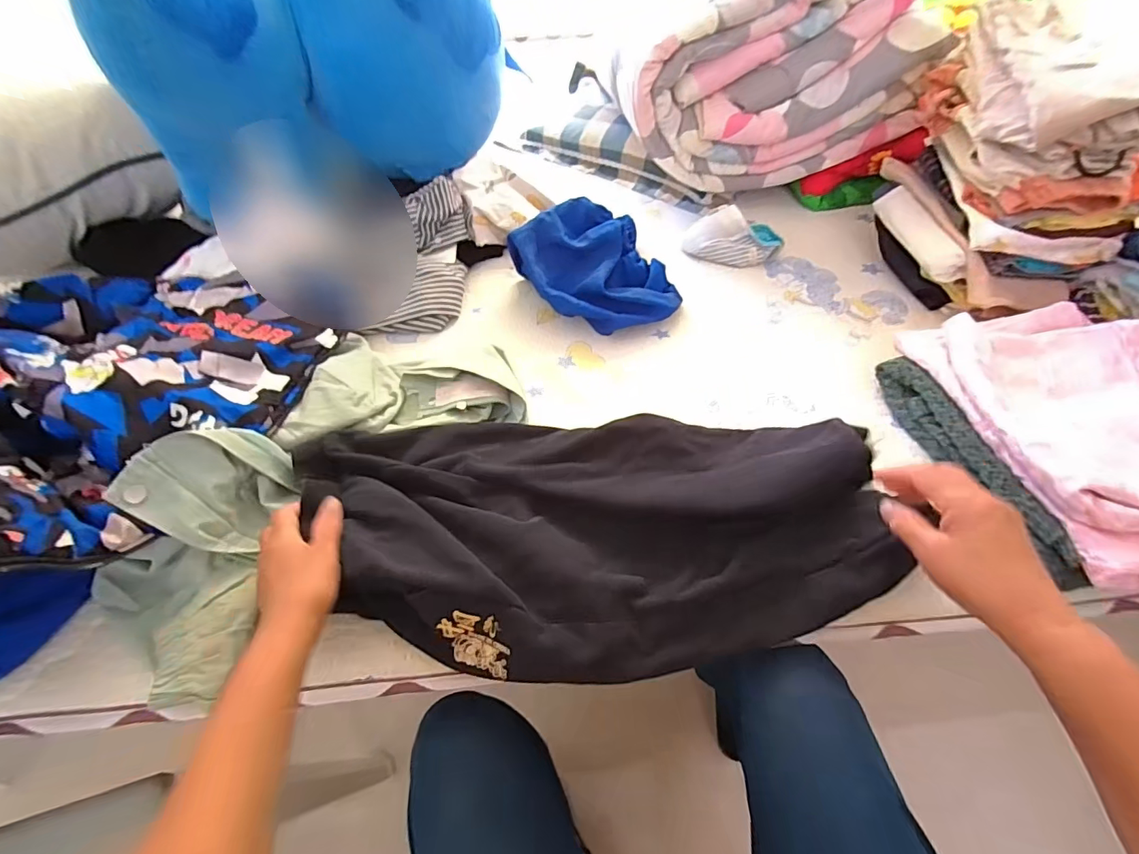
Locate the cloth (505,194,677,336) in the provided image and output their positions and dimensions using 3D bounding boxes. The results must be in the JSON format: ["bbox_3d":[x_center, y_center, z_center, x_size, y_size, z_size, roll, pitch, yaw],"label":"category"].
[{"bbox_3d":[0.048,-0.234,0.720,0.185,0.111,0.217,-29,56,-20],"label":"cloth"}]

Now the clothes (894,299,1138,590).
[{"bbox_3d":[0.541,-0.003,0.505,0.224,0.069,0.336,-8,52,-4],"label":"clothes"}]

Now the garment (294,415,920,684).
[{"bbox_3d":[0.017,0.101,0.484,0.568,0.066,0.257,1,51,-1],"label":"garment"}]

